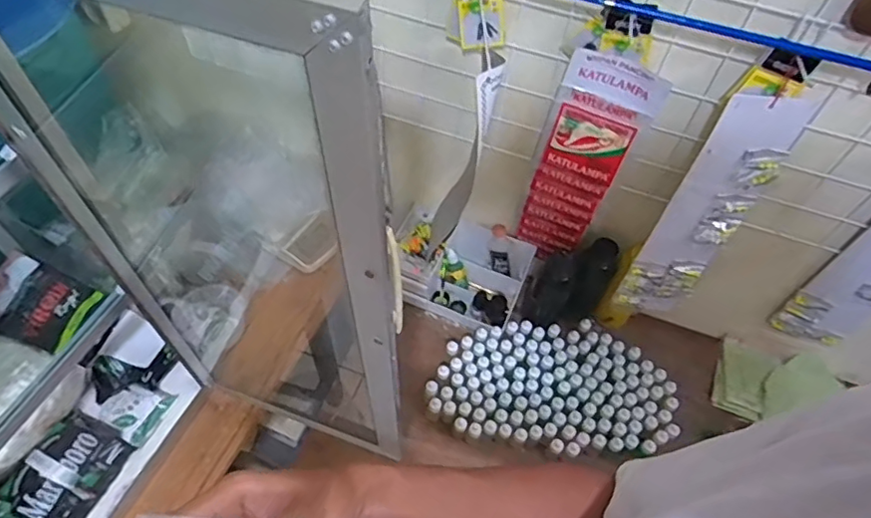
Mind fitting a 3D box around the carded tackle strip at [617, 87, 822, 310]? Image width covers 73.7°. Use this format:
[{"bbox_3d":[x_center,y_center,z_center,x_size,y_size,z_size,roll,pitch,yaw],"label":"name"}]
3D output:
[{"bbox_3d":[0.341,-0.047,0.757,0.099,0.388,0.009,8,51,1],"label":"carded tackle strip"}]

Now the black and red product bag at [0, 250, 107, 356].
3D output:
[{"bbox_3d":[-0.493,0.061,0.721,0.124,0.043,0.101,27,77,-7],"label":"black and red product bag"}]

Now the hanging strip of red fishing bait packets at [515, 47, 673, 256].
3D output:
[{"bbox_3d":[0.195,-0.116,0.797,0.112,0.358,0.023,20,56,9],"label":"hanging strip of red fishing bait packets"}]

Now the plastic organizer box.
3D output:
[{"bbox_3d":[0.031,0.018,0.988,0.225,0.098,0.147,23,57,11],"label":"plastic organizer box"}]

